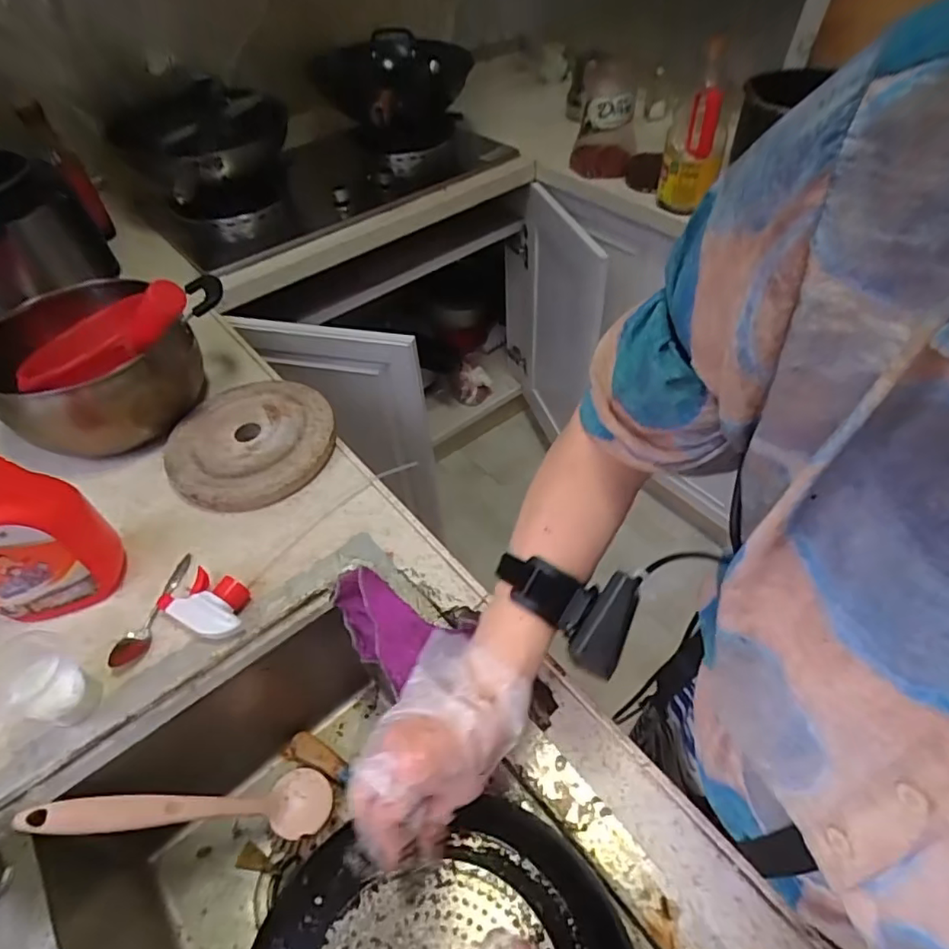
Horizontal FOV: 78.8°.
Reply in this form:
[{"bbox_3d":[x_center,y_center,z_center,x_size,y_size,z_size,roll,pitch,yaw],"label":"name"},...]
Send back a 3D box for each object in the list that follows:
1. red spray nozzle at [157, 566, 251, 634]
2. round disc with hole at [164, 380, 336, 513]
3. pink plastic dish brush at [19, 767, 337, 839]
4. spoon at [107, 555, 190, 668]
[{"bbox_3d":[-0.265,0.129,0.578,0.092,0.030,0.056,16,51,19],"label":"red spray nozzle"},{"bbox_3d":[-0.284,-0.045,0.740,0.203,0.032,0.214,-3,48,3],"label":"round disc with hole"},{"bbox_3d":[-0.261,0.311,0.541,0.264,0.027,0.058,19,36,-35],"label":"pink plastic dish brush"},{"bbox_3d":[-0.326,0.133,0.585,0.026,0.021,0.130,3,48,8],"label":"spoon"}]

